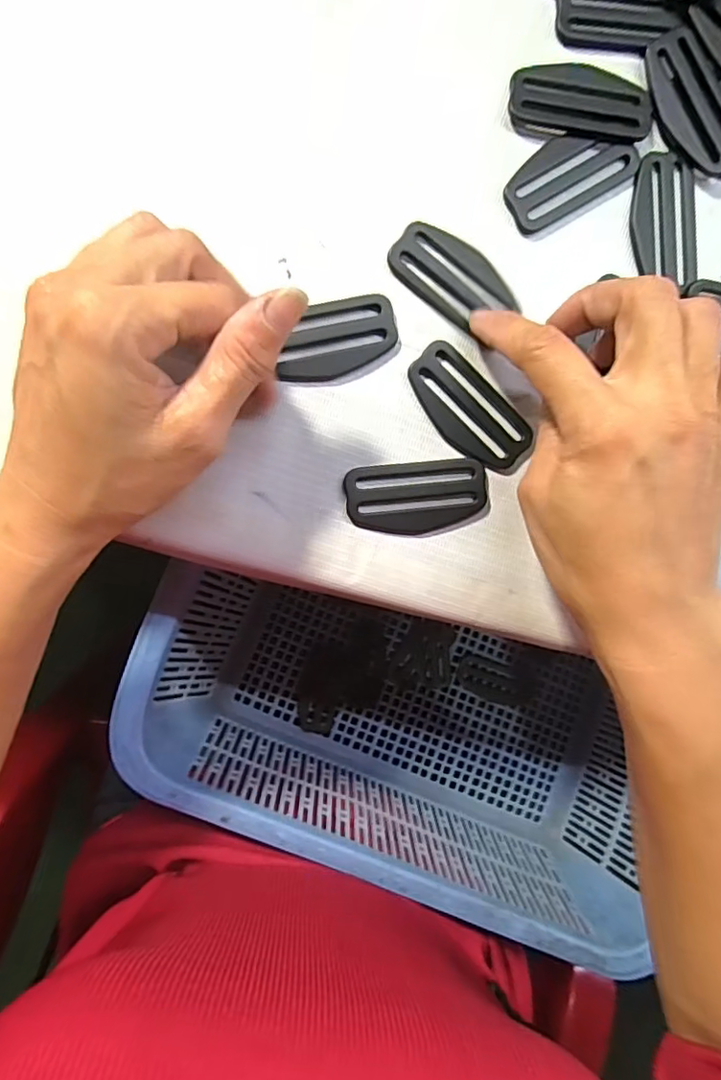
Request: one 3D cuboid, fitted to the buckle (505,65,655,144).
[{"bbox_3d":[0.091,-0.182,0.234,0.058,0.004,0.027,5,93,-6],"label":"buckle"}]

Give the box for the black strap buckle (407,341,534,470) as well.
[{"bbox_3d":[0.045,-0.054,0.238,0.059,0.004,0.028,44,89,-7],"label":"black strap buckle"}]

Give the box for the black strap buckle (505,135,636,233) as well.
[{"bbox_3d":[0.087,-0.153,0.237,0.059,0.004,0.028,-33,96,-3],"label":"black strap buckle"}]

